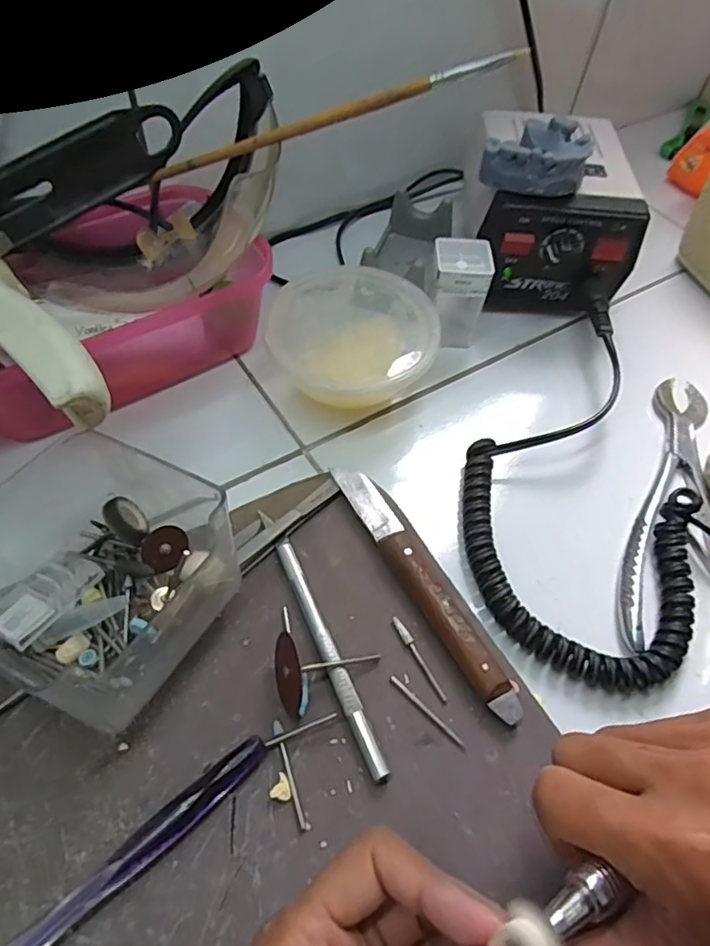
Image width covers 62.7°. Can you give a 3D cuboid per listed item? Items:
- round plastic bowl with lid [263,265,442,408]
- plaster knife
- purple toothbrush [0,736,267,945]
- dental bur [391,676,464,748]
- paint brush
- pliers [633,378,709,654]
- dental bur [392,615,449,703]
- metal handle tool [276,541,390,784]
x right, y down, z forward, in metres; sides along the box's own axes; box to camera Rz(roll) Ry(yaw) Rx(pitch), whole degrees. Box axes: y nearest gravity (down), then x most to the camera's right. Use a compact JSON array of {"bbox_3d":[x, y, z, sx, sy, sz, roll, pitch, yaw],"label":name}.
[{"bbox_3d":[-0.004,-0.085,0.366,0.099,0.042,0.097,2,55,-3],"label":"round plastic bowl with lid"},{"bbox_3d":[0.032,0.052,0.290,0.020,0.014,0.150,-23,60,-18],"label":"plaster knife"},{"bbox_3d":[-0.109,0.160,0.202,0.185,0.020,0.013,-35,65,-24],"label":"purple toothbrush"},{"bbox_3d":[0.032,0.105,0.260,0.041,0.004,0.004,39,62,21],"label":"dental bur"},{"bbox_3d":[-0.017,-0.176,0.289,0.194,0.007,0.010,-7,53,19],"label":"paint brush"},{"bbox_3d":[0.186,0.015,0.328,0.049,0.012,0.193,17,56,7],"label":"pliers"},{"bbox_3d":[0.030,0.086,0.273,0.005,0.004,0.044,-25,61,-19],"label":"dental bur"},{"bbox_3d":[-0.012,0.082,0.271,0.008,0.007,0.117,-19,59,-16],"label":"metal handle tool"}]

